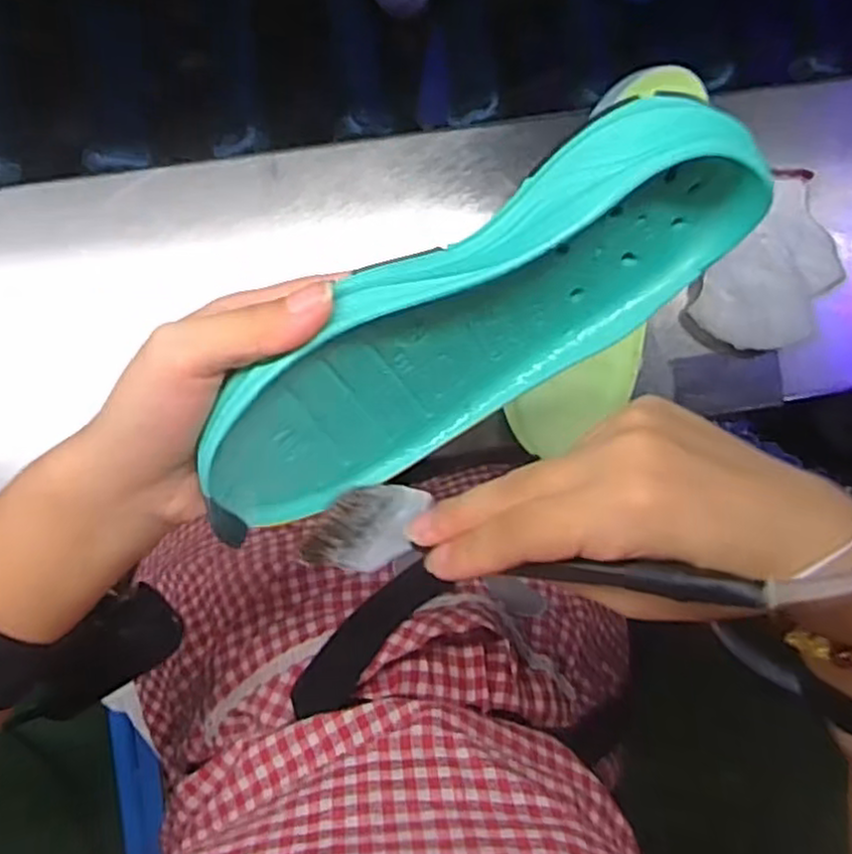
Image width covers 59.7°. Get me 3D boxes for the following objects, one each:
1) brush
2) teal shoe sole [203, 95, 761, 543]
[{"bbox_3d":[0.024,0.044,0.255,0.166,0.018,0.033,5,90,38],"label":"brush"},{"bbox_3d":[0.017,-0.036,0.276,0.220,0.086,0.027,-33,53,4],"label":"teal shoe sole"}]

